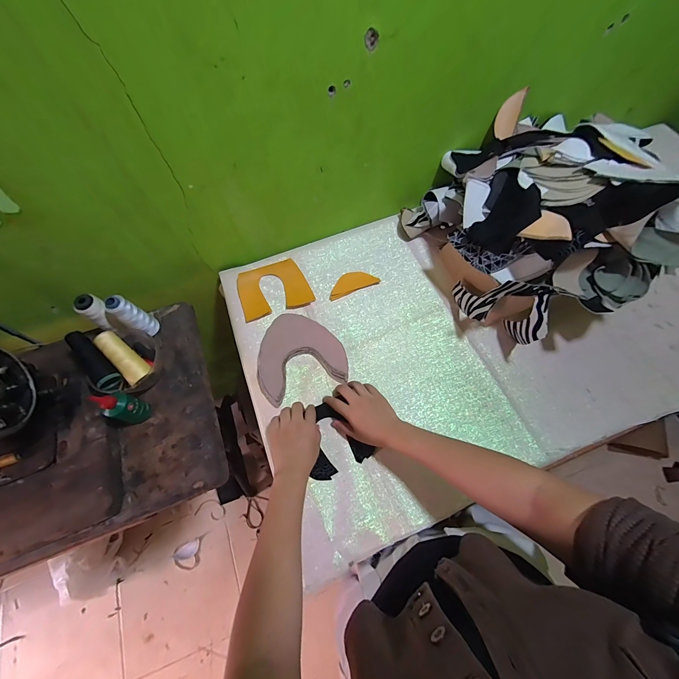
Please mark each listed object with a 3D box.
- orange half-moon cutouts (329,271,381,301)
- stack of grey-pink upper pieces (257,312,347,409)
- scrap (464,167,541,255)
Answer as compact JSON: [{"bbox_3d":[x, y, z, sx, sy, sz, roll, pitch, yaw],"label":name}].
[{"bbox_3d":[0.028,-0.124,0.655,0.111,0.007,0.044,-22,67,-7],"label":"orange half-moon cutouts"},{"bbox_3d":[-0.081,0.022,0.589,0.165,0.019,0.169,-19,66,-5],"label":"stack of grey-pink upper pieces"},{"bbox_3d":[0.270,-0.217,0.505,0.106,0.027,0.123,-14,70,44],"label":"scrap"}]

